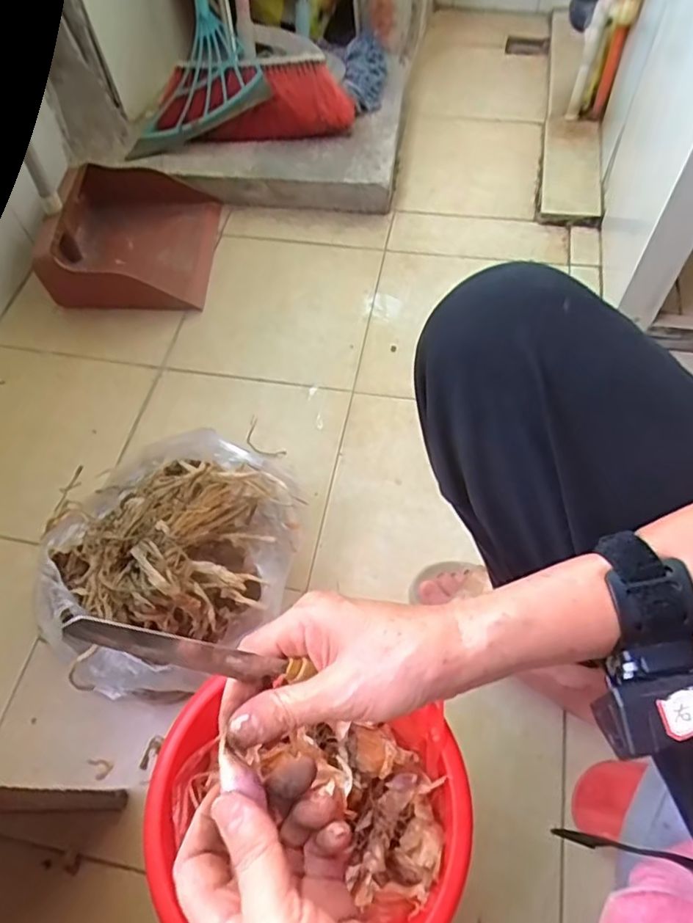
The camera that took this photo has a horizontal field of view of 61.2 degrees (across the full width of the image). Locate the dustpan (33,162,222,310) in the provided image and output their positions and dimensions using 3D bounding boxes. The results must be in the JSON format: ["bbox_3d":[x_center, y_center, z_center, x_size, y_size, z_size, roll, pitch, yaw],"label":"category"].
[{"bbox_3d":[-0.355,-0.388,0.979,0.242,0.104,0.270,-1,60,3],"label":"dustpan"}]

